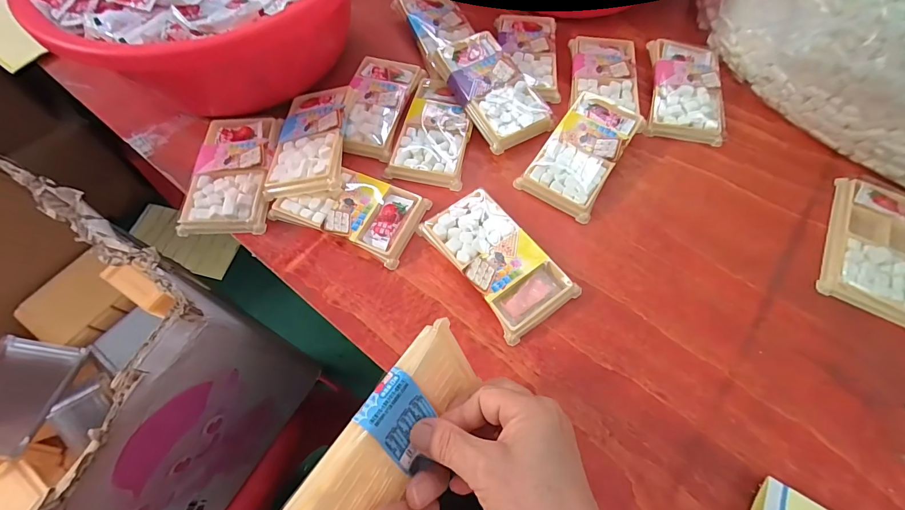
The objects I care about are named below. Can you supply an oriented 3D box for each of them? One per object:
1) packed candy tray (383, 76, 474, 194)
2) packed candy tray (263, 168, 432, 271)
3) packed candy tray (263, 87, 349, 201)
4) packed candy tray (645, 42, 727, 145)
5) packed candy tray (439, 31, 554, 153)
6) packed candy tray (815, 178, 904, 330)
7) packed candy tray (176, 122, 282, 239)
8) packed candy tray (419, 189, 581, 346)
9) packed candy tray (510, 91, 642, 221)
[{"bbox_3d":[-0.016,-0.132,0.419,0.072,0.013,0.128,11,65,6],"label":"packed candy tray"},{"bbox_3d":[-0.097,-0.045,0.378,0.129,0.015,0.074,22,67,10],"label":"packed candy tray"},{"bbox_3d":[-0.141,-0.118,0.400,0.073,0.033,0.134,0,64,0],"label":"packed candy tray"},{"bbox_3d":[0.261,-0.190,0.445,0.075,0.025,0.143,10,65,5],"label":"packed candy tray"},{"bbox_3d":[0.043,-0.176,0.421,0.076,0.015,0.134,-28,82,-10],"label":"packed candy tray"},{"bbox_3d":[0.385,-0.010,0.357,0.078,0.017,0.140,27,68,13],"label":"packed candy tray"},{"bbox_3d":[-0.218,-0.082,0.397,0.079,0.020,0.133,0,64,0],"label":"packed candy tray"},{"bbox_3d":[0.038,0.003,0.353,0.072,0.017,0.133,-34,69,-14],"label":"packed candy tray"},{"bbox_3d":[0.135,-0.109,0.404,0.073,0.025,0.145,32,69,14],"label":"packed candy tray"}]

